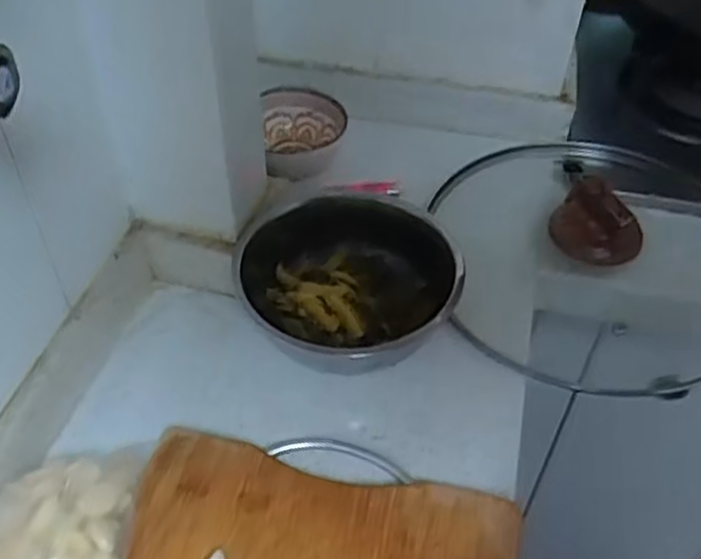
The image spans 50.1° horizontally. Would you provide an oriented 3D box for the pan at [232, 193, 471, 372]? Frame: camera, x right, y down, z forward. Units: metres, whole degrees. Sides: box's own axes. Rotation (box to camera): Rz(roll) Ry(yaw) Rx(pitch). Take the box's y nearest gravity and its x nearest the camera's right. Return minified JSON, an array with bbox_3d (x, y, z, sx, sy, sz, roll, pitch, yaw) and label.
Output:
[{"bbox_3d":[-0.006,-0.004,0.633,0.178,0.066,0.156,-15,48,-16],"label":"pan"}]

